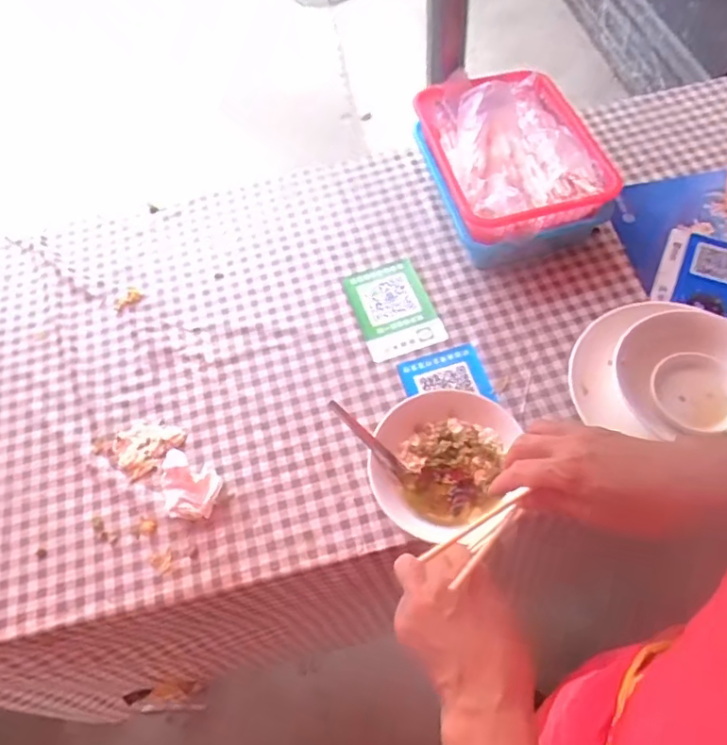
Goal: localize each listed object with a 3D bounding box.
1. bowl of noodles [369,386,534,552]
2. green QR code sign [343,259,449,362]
[{"bbox_3d":[0.083,0.098,0.611,0.146,0.058,0.163,6,60,7],"label":"bowl of noodles"},{"bbox_3d":[0.038,-0.087,0.751,0.099,0.007,0.143,-17,60,-6],"label":"green QR code sign"}]

